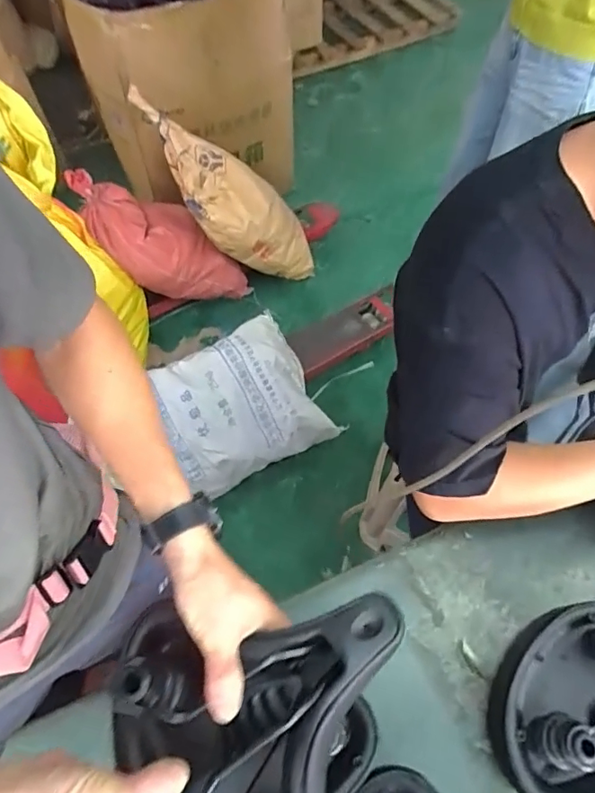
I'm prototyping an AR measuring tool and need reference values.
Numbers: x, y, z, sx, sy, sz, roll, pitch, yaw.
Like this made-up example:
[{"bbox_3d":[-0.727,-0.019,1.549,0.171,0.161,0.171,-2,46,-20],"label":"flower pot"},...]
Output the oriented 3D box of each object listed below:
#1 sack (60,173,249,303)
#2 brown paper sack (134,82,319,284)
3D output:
[{"bbox_3d":[-0.422,-0.484,1.603,0.631,0.198,0.260,27,54,-31],"label":"sack"},{"bbox_3d":[-0.202,-0.618,1.615,0.164,0.783,0.318,-20,52,35],"label":"brown paper sack"}]

